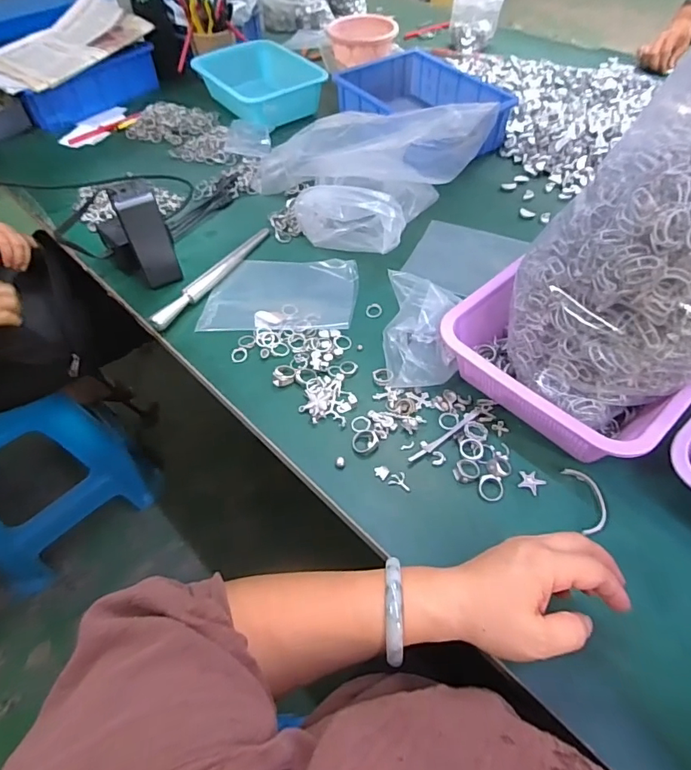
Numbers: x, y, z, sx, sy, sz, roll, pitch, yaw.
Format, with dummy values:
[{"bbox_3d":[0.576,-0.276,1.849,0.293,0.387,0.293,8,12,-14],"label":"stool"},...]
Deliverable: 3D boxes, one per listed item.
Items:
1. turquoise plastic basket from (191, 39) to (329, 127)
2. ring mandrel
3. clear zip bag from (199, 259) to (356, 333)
[{"bbox_3d":[-0.168,-0.618,0.972,0.211,0.081,0.225,-32,58,-20],"label":"turquoise plastic basket"},{"bbox_3d":[-0.182,-0.154,0.657,0.025,0.023,0.231,23,57,19],"label":"ring mandrel"},{"bbox_3d":[-0.085,-0.127,0.638,0.194,0.014,0.137,3,53,5],"label":"clear zip bag"}]

